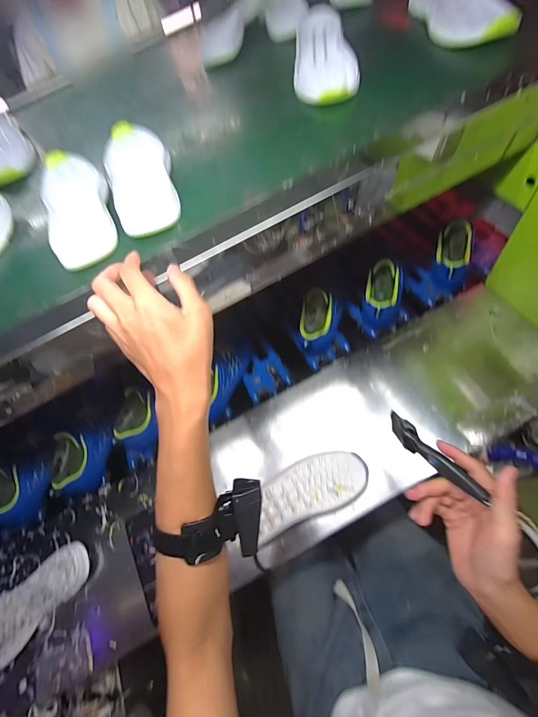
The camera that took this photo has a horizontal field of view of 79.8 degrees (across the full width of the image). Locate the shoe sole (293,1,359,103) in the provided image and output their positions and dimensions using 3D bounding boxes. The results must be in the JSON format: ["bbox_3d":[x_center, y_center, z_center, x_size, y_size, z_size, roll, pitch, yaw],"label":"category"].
[{"bbox_3d":[0.080,-0.465,0.489,0.084,0.025,0.271,-4,65,3],"label":"shoe sole"}]

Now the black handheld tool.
[{"bbox_3d":[0.188,0.111,0.374,0.025,0.019,0.123,-49,48,4],"label":"black handheld tool"}]

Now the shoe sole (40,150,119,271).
[{"bbox_3d":[-0.258,-0.217,0.434,0.085,0.031,0.242,-29,62,4],"label":"shoe sole"}]

